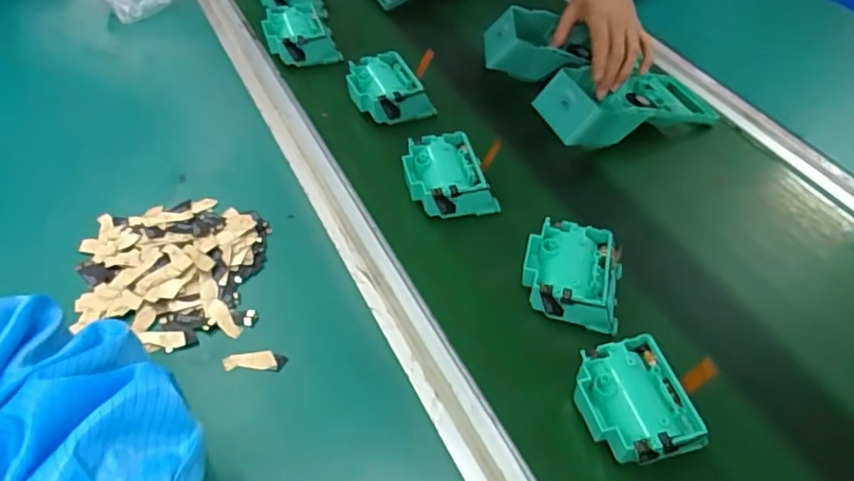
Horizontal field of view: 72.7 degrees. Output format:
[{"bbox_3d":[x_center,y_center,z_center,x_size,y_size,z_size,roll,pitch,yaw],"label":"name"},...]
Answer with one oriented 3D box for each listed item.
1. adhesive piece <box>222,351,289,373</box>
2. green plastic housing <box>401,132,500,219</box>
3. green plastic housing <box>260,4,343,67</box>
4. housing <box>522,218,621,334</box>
[{"bbox_3d":[-0.126,0.088,0.423,0.044,0.004,0.014,1,49,-2],"label":"adhesive piece"},{"bbox_3d":[0.018,-0.057,0.530,0.072,0.039,0.072,-11,51,-12],"label":"green plastic housing"},{"bbox_3d":[-0.149,-0.239,0.674,0.075,0.036,0.082,-16,52,-16],"label":"green plastic housing"},{"bbox_3d":[0.115,0.029,0.461,0.076,0.042,0.073,12,50,7],"label":"housing"}]

